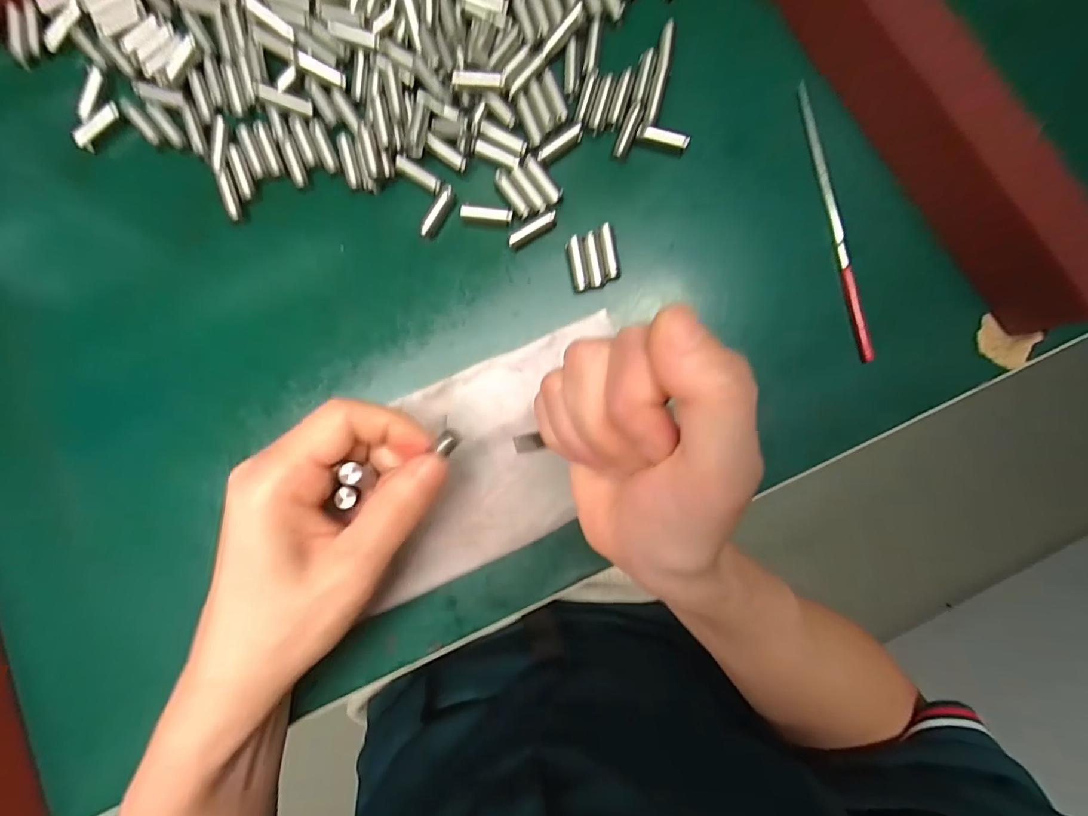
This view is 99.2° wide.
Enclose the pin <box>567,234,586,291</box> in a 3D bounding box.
[{"bbox_3d":[0.016,-0.069,0.220,0.006,0.004,0.026,-11,89,-2],"label":"pin"}]

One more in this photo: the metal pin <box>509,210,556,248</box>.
[{"bbox_3d":[-0.006,-0.085,0.220,0.025,0.006,0.007,-29,90,-2],"label":"metal pin"}]

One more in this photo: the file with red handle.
[{"bbox_3d":[0.139,-0.089,0.223,0.004,0.009,0.135,-13,90,-2],"label":"file with red handle"}]

